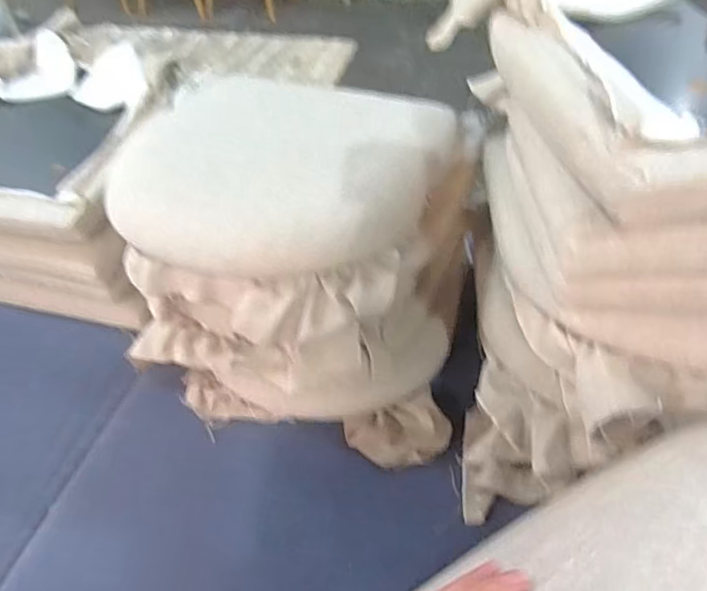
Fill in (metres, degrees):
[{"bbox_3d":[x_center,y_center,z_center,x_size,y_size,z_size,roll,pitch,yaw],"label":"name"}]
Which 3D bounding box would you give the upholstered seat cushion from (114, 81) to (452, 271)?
[{"bbox_3d":[-0.122,-0.191,0.796,0.447,0.082,0.447,-2,45,2],"label":"upholstered seat cushion"}]

